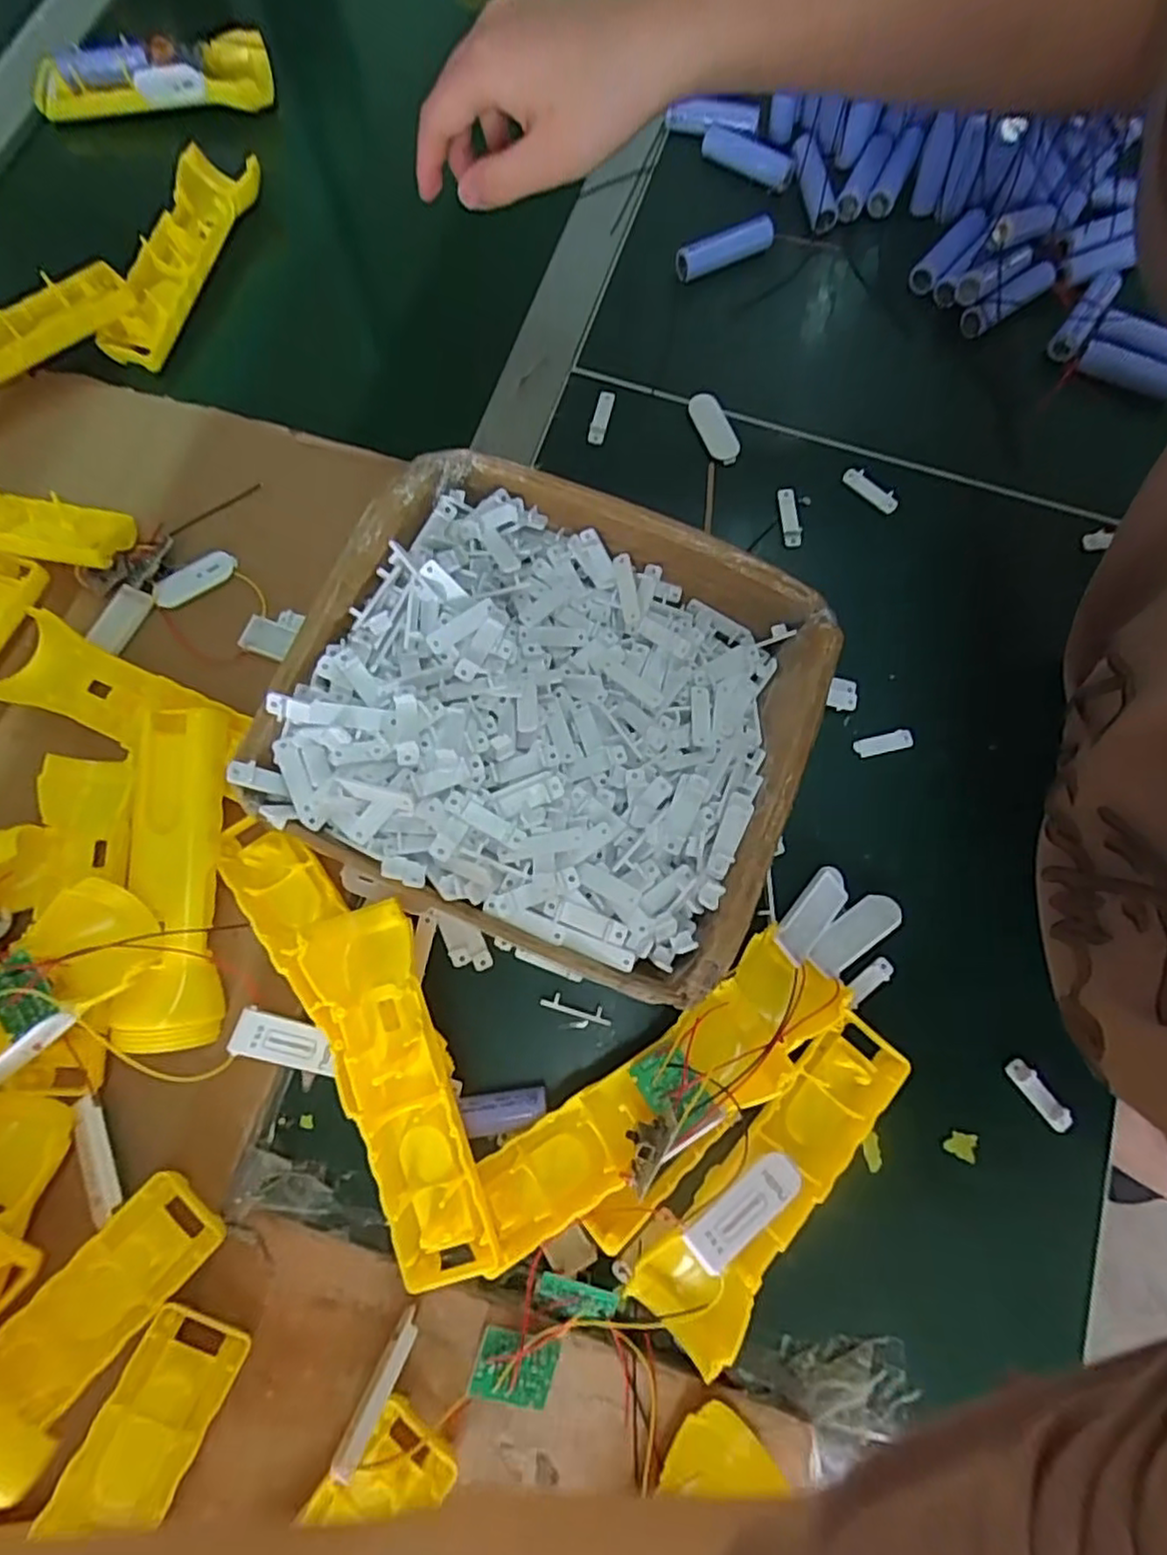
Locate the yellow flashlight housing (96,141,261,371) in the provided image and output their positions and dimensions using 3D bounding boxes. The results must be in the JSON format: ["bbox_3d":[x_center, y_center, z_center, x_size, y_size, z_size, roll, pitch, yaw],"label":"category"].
[{"bbox_3d":[-0.264,-0.339,0.450,0.055,0.028,0.155,19,77,4],"label":"yellow flashlight housing"}]

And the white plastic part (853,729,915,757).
[{"bbox_3d":[0.169,-0.019,0.386,0.031,0.008,0.010,-14,77,-4],"label":"white plastic part"}]

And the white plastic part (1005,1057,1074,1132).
[{"bbox_3d":[0.227,0.158,0.343,0.011,0.006,0.036,-35,79,-9],"label":"white plastic part"}]

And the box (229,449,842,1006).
[{"bbox_3d":[-0.010,-0.030,0.334,0.228,0.073,0.209,23,77,5],"label":"box"}]

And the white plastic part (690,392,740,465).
[{"bbox_3d":[0.082,-0.218,0.429,0.021,0.007,0.049,-18,77,-5],"label":"white plastic part"}]

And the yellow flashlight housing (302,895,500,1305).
[{"bbox_3d":[-0.082,0.139,0.310,0.048,0.026,0.163,-21,78,-6],"label":"yellow flashlight housing"}]

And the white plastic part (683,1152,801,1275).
[{"bbox_3d":[0.071,0.190,0.301,0.056,0.004,0.020,-38,77,-8],"label":"white plastic part"}]

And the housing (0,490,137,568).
[{"bbox_3d":[-0.344,-0.148,0.390,0.160,0.025,0.045,8,76,1],"label":"housing"}]

